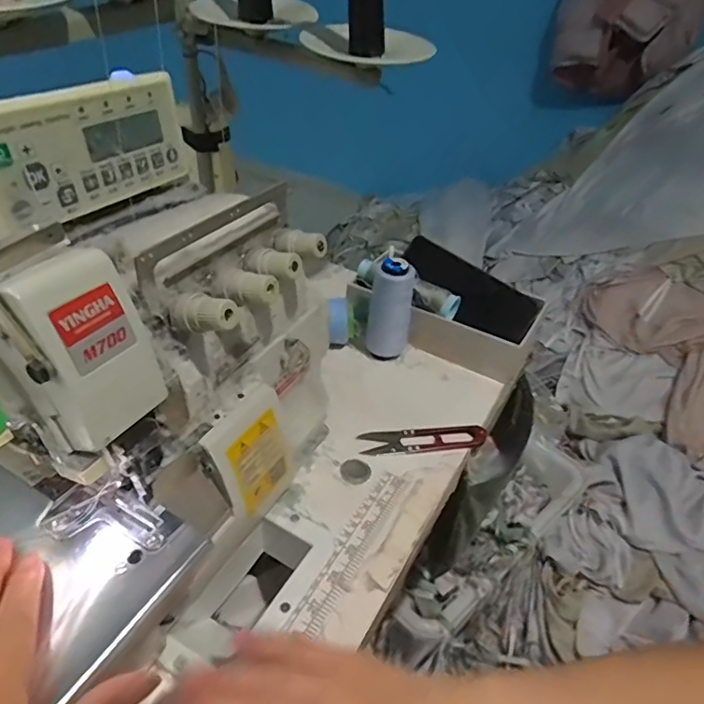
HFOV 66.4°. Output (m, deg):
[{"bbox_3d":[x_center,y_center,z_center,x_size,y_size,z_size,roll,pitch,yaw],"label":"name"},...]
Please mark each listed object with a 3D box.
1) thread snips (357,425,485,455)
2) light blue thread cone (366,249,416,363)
[{"bbox_3d":[0.067,0.082,0.499,0.117,0.009,0.028,0,40,-7],"label":"thread snips"},{"bbox_3d":[0.041,-0.042,0.565,0.035,0.115,0.034,-21,47,-29],"label":"light blue thread cone"}]

